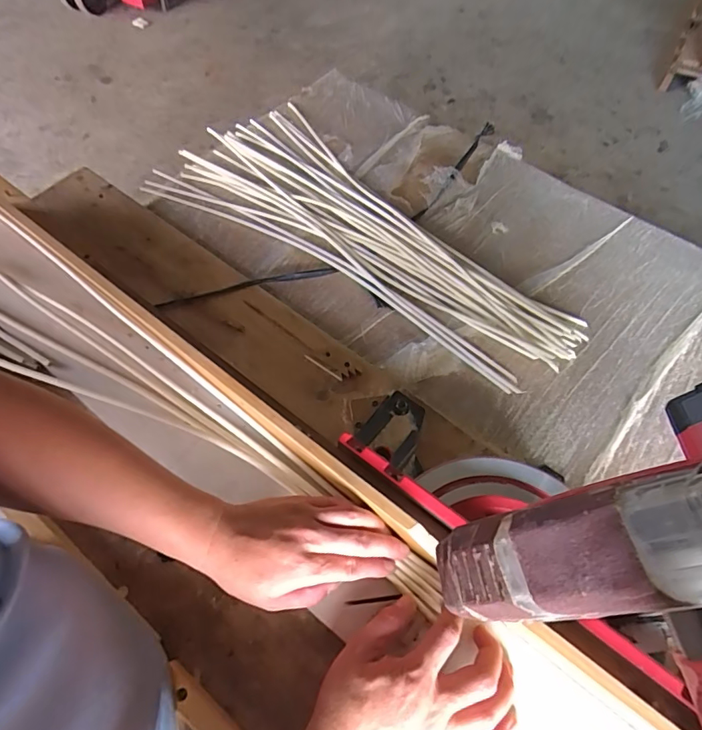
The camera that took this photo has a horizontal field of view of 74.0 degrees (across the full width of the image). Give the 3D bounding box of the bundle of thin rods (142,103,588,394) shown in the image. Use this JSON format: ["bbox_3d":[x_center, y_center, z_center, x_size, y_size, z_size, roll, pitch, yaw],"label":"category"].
[{"bbox_3d":[0.032,-0.231,0.799,0.742,0.030,0.277,34,64,16],"label":"bundle of thin rods"}]

